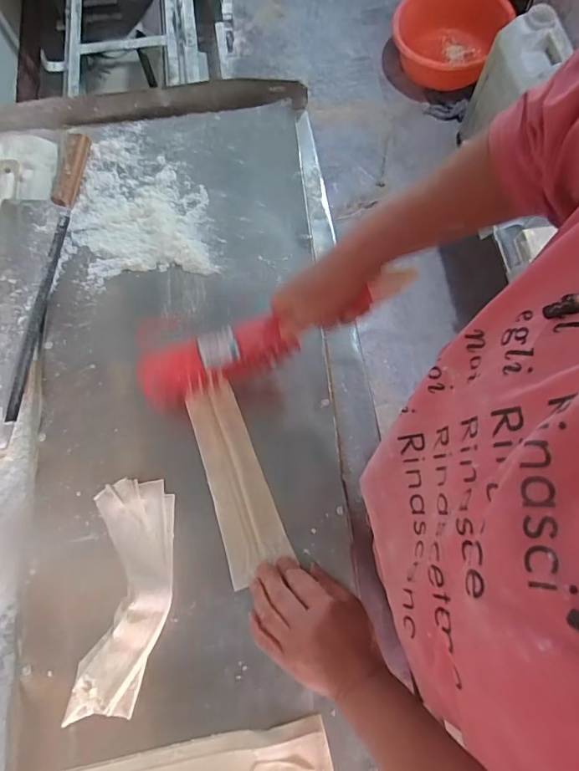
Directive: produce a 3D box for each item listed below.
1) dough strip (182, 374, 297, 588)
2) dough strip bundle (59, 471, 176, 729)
[{"bbox_3d":[-0.060,0.098,0.528,0.066,0.015,0.220,-17,74,-7],"label":"dough strip"},{"bbox_3d":[-0.166,0.208,0.479,0.088,0.021,0.220,-1,69,-1],"label":"dough strip bundle"}]

